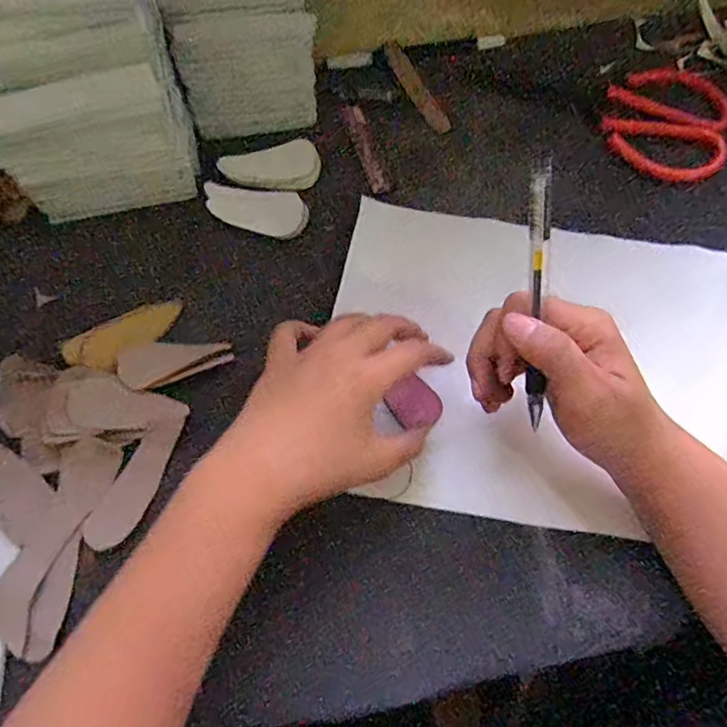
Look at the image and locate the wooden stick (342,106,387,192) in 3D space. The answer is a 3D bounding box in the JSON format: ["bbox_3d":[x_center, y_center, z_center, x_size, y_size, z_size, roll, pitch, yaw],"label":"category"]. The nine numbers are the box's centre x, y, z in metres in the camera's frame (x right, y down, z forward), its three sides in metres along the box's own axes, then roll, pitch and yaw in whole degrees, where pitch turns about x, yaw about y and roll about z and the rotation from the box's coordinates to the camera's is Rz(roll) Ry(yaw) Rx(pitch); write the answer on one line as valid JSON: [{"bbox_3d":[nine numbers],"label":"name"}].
[{"bbox_3d":[0.002,-0.167,0.411,0.014,0.006,0.077,-17,73,-6],"label":"wooden stick"}]

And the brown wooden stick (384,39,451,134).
[{"bbox_3d":[0.042,-0.221,0.425,0.017,0.005,0.086,-31,84,-3],"label":"brown wooden stick"}]

